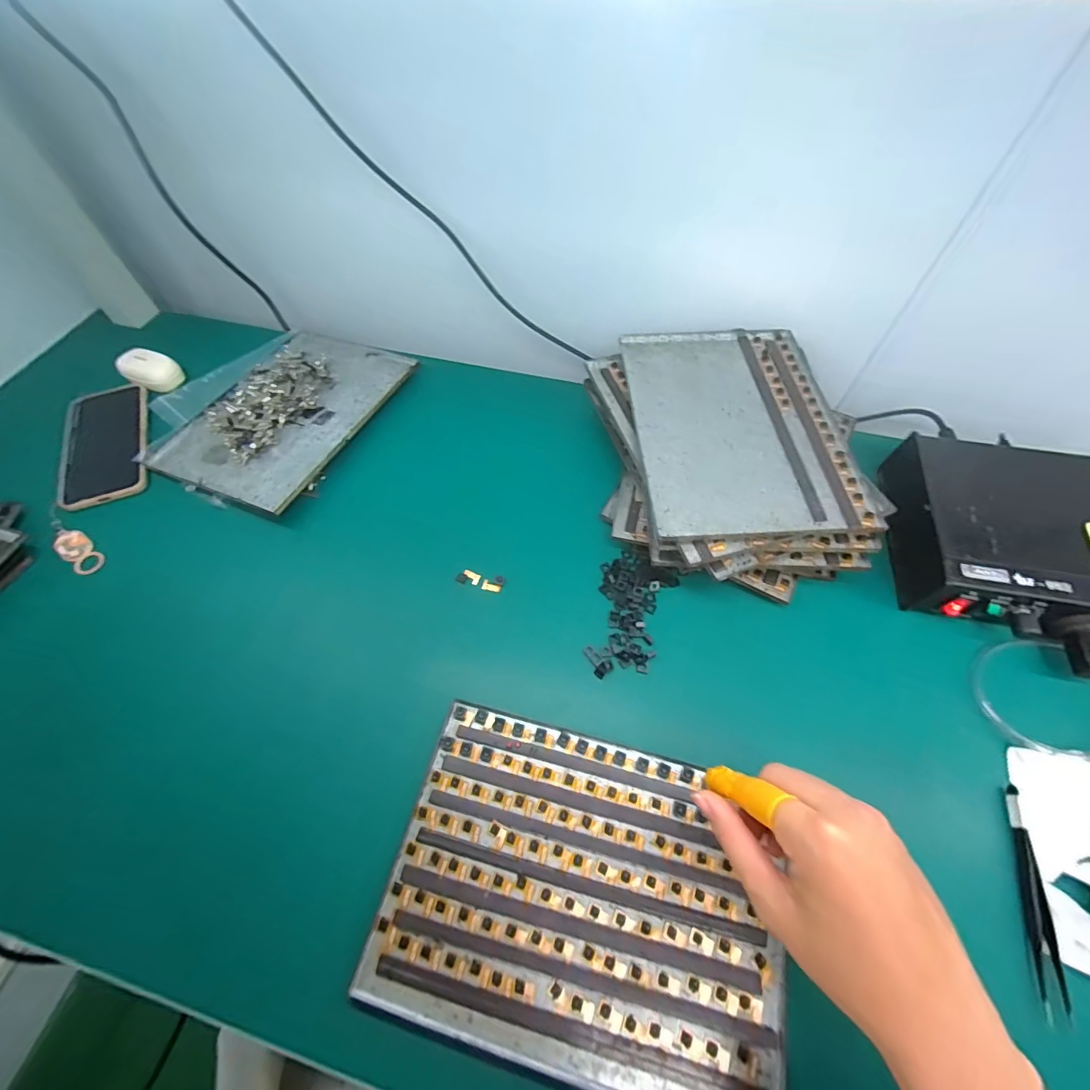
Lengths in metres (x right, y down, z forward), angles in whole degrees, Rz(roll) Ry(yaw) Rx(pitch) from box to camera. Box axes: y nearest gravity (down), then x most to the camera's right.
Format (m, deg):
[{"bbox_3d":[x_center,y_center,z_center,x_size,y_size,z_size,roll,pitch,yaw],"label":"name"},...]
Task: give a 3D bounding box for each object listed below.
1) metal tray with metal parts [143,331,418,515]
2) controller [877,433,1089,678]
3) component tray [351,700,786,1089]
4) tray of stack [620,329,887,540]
[{"bbox_3d":[-0.279,-0.153,0.535,0.173,0.019,0.252,23,61,13],"label":"metal tray with metal parts"},{"bbox_3d":[0.427,0.010,0.408,0.253,0.067,0.193,10,60,7],"label":"controller"},{"bbox_3d":[0.026,0.223,0.315,0.243,0.007,0.177,13,60,7],"label":"component tray"},{"bbox_3d":[0.171,-0.117,0.445,0.175,0.006,0.250,-1,59,-1],"label":"tray of stack"}]

